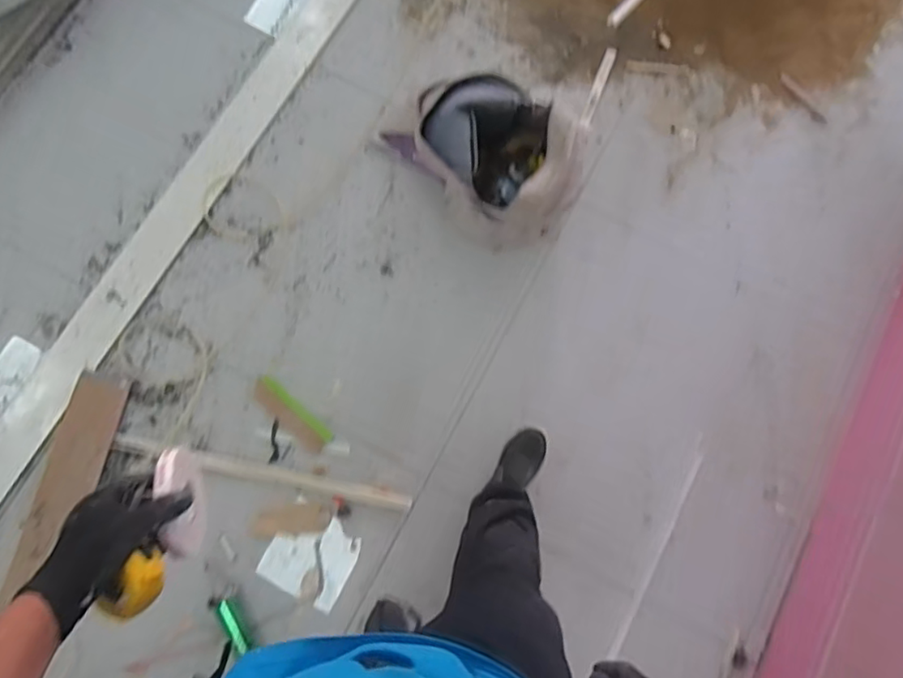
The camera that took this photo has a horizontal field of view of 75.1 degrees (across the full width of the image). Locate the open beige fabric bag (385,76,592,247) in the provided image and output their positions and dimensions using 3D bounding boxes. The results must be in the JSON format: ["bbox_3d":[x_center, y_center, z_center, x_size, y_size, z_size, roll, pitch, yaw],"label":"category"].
[{"bbox_3d":[0.085,-0.415,1.293,0.262,0.293,0.409,-36,82,-8],"label":"open beige fabric bag"}]

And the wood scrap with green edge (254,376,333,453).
[{"bbox_3d":[-0.373,0.177,1.361,0.216,0.017,0.061,41,81,6],"label":"wood scrap with green edge"}]

